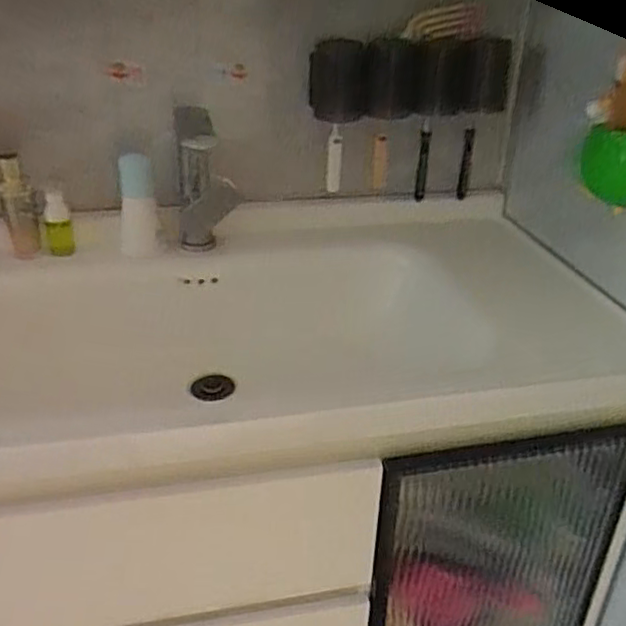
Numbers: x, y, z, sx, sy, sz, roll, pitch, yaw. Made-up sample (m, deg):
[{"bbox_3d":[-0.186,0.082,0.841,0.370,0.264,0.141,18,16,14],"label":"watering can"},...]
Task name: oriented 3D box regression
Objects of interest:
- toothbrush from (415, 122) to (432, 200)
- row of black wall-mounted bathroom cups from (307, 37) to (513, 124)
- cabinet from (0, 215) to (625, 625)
[{"bbox_3d":[0.164,-0.227,0.986,0.015,0.147,0.020,8,54,10],"label":"toothbrush"},{"bbox_3d":[0.128,-0.316,0.898,0.268,0.104,0.089,6,26,6],"label":"row of black wall-mounted bathroom cups"},{"bbox_3d":[-0.125,0.191,0.907,0.960,0.485,0.453,-3,27,-12],"label":"cabinet"}]

